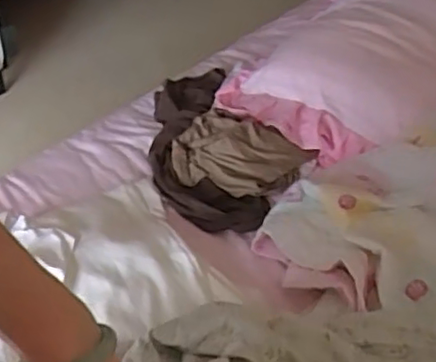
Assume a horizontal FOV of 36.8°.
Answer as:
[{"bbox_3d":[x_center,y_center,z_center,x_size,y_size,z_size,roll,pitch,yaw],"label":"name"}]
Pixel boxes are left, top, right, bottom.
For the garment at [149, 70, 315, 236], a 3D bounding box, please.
[{"bbox_3d":[-0.013,-0.073,1.214,0.285,0.064,0.376,-31,57,-28],"label":"garment"}]

